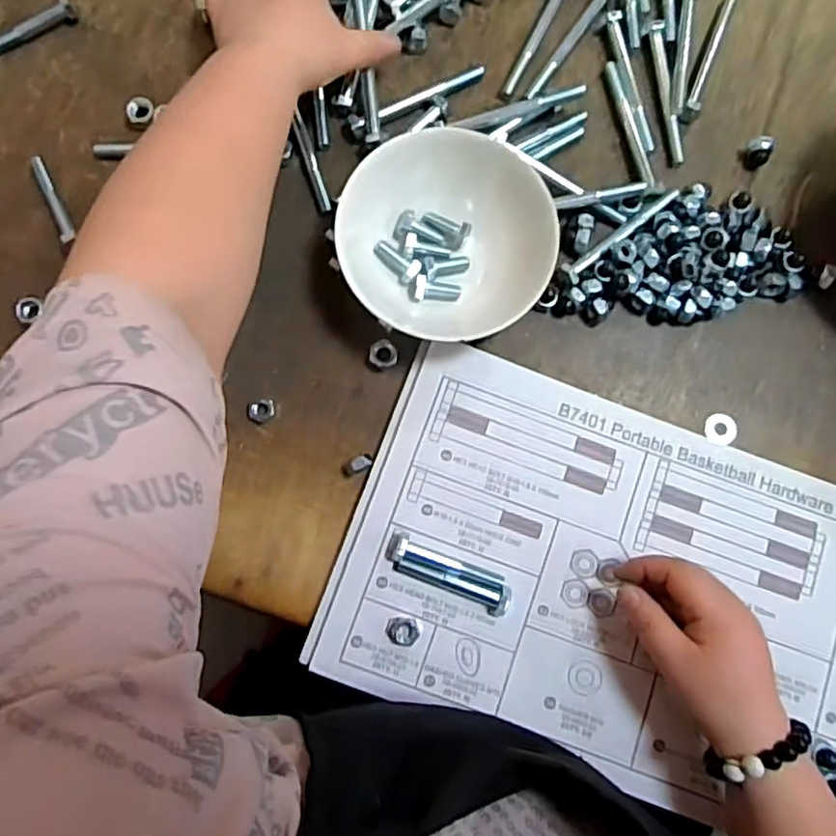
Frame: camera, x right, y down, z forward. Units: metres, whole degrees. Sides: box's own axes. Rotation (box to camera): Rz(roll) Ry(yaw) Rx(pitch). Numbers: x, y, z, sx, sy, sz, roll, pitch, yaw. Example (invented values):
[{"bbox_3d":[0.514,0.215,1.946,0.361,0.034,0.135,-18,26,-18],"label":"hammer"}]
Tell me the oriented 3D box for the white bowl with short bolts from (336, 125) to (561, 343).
[{"bbox_3d":[0.019,-0.114,0.416,0.128,0.057,0.122,0,82,-1],"label":"white bowl with short bolts"}]

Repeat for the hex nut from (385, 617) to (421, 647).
[{"bbox_3d":[-0.009,0.130,0.392,0.020,0.009,0.017,8,82,0],"label":"hex nut"}]

